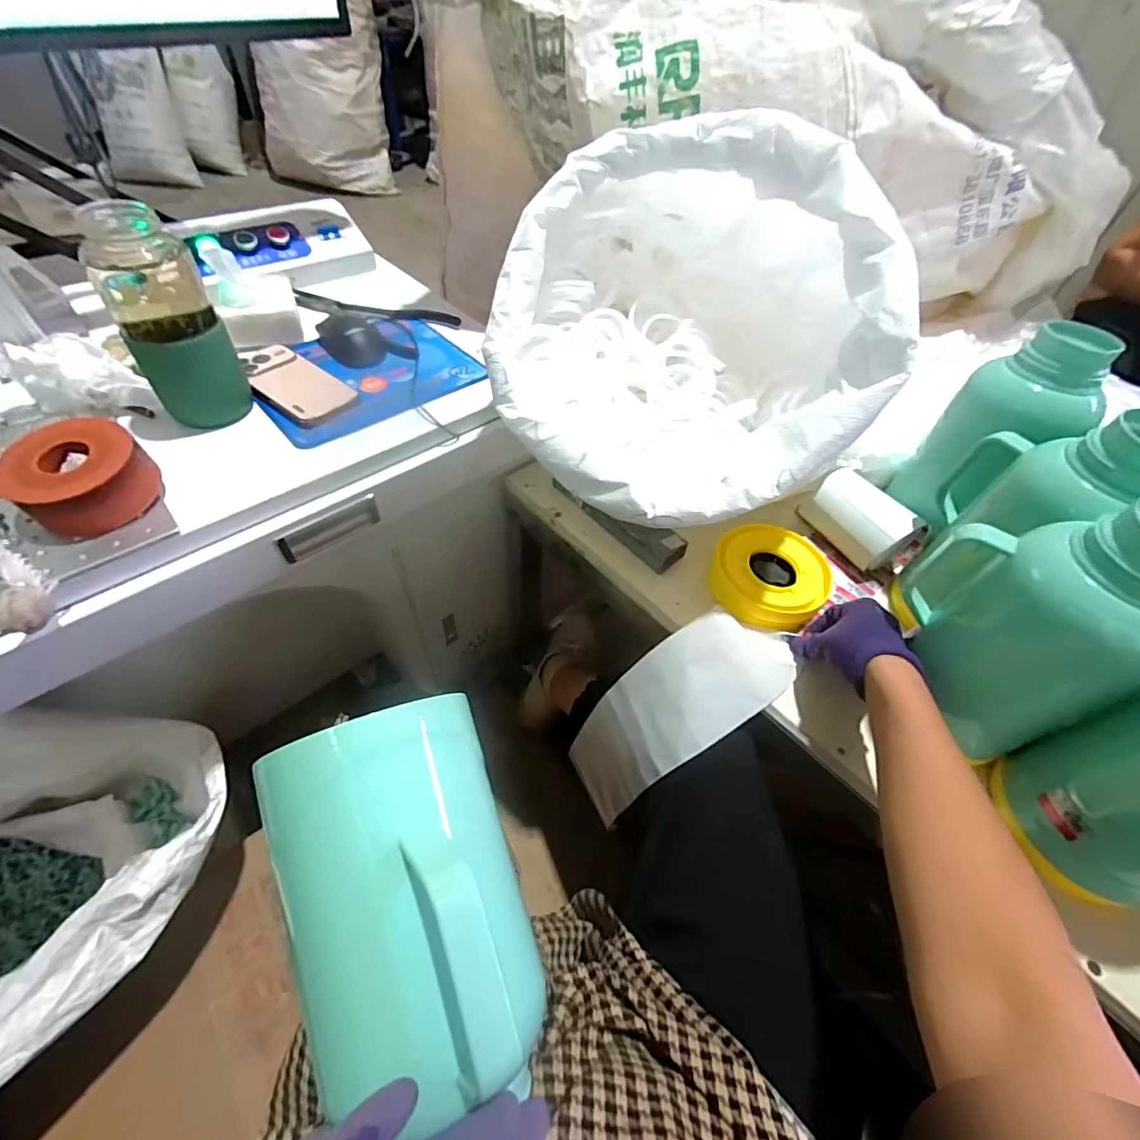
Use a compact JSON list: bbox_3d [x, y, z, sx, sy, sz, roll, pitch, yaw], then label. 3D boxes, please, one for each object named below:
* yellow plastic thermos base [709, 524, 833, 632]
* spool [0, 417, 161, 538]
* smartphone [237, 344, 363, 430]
[{"bbox_3d":[0.234,0.006,0.596,0.130,0.038,0.126,3,52,-3],"label":"yellow plastic thermos base"},{"bbox_3d":[-0.434,-0.083,0.451,0.086,0.059,0.095,29,55,17],"label":"spool"},{"bbox_3d":[-0.329,-0.221,0.598,0.147,0.011,0.085,33,55,14],"label":"smartphone"}]

